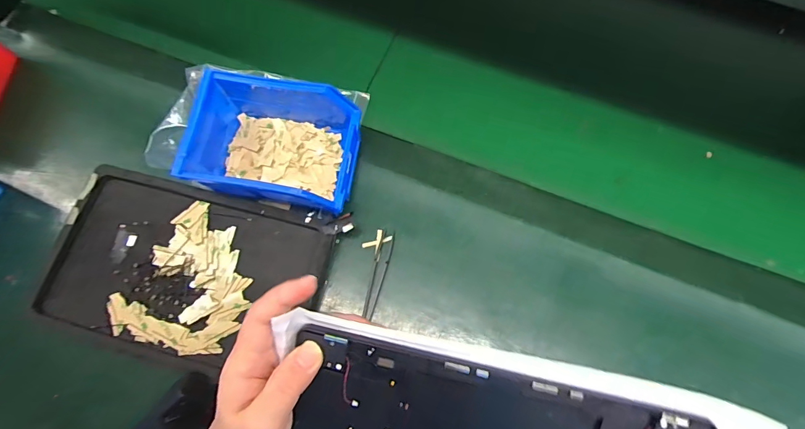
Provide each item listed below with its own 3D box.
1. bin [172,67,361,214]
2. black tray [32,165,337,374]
[{"bbox_3d":[-0.115,-0.072,0.393,0.143,0.062,0.124,9,70,2],"label":"bin"},{"bbox_3d":[-0.199,0.047,0.376,0.256,0.023,0.154,12,70,3],"label":"black tray"}]

